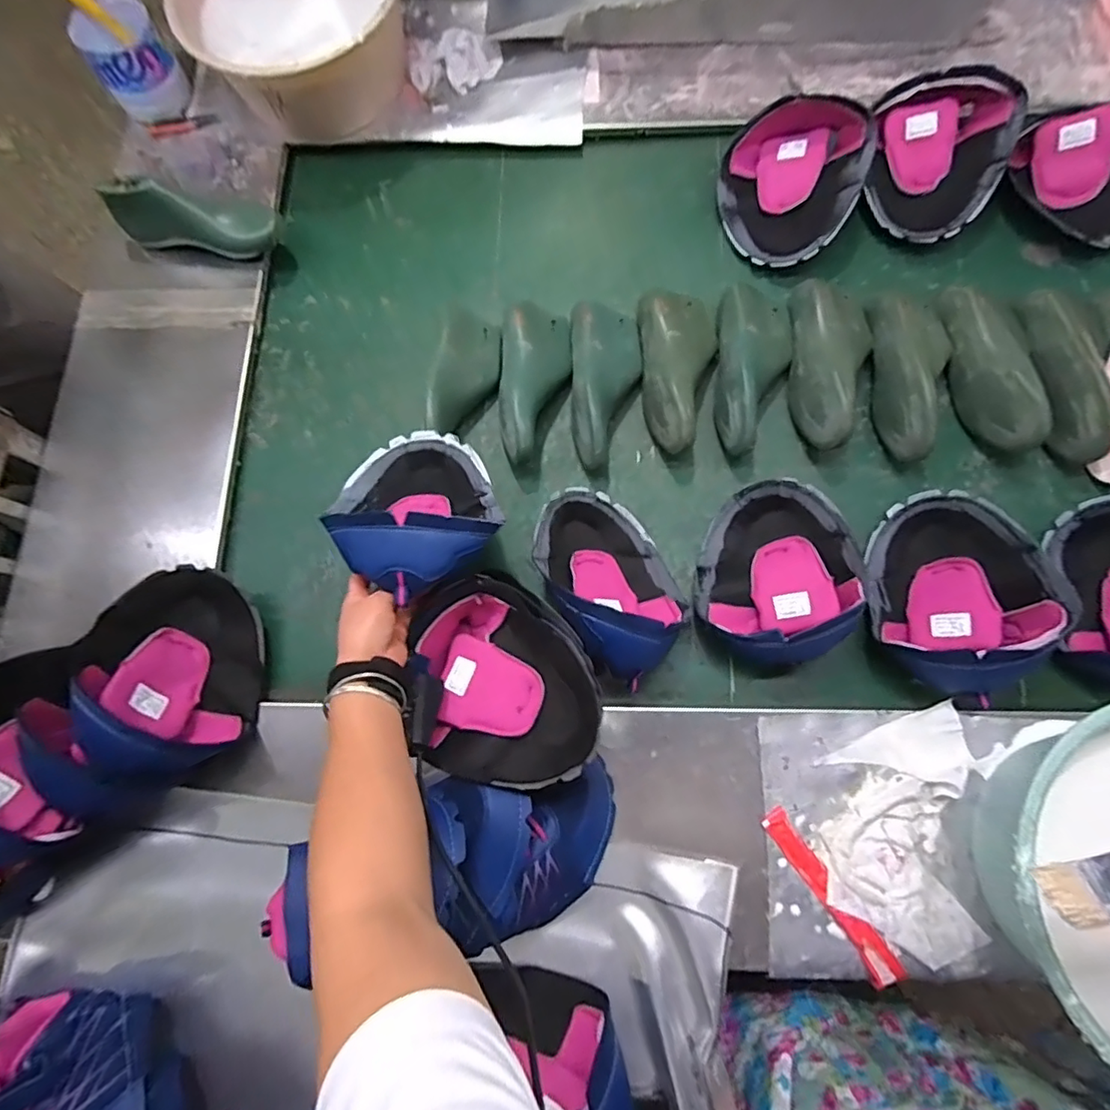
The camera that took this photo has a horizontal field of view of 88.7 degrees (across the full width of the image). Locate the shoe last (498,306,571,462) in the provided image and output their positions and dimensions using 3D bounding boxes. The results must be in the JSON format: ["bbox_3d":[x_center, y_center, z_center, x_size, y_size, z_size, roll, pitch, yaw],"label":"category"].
[{"bbox_3d":[-0.024,-0.216,0.708,0.086,0.068,0.215,-1,76,1],"label":"shoe last"}]

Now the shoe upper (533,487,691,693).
[{"bbox_3d":[0.061,0.022,0.627,0.138,0.101,0.221,-30,77,-6],"label":"shoe upper"}]

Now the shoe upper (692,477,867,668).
[{"bbox_3d":[0.233,0.016,0.621,0.151,0.081,0.203,-8,76,0],"label":"shoe upper"}]

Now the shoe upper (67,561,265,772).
[{"bbox_3d":[-0.393,0.116,0.588,0.128,0.125,0.198,-21,76,-4],"label":"shoe upper"}]

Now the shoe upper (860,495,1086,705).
[{"bbox_3d":[0.413,0.036,0.598,0.147,0.096,0.210,-17,76,-3],"label":"shoe upper"}]

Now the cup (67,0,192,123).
[{"bbox_3d":[-0.581,-0.680,0.789,0.099,0.098,0.097,-31,77,-6],"label":"cup"}]

